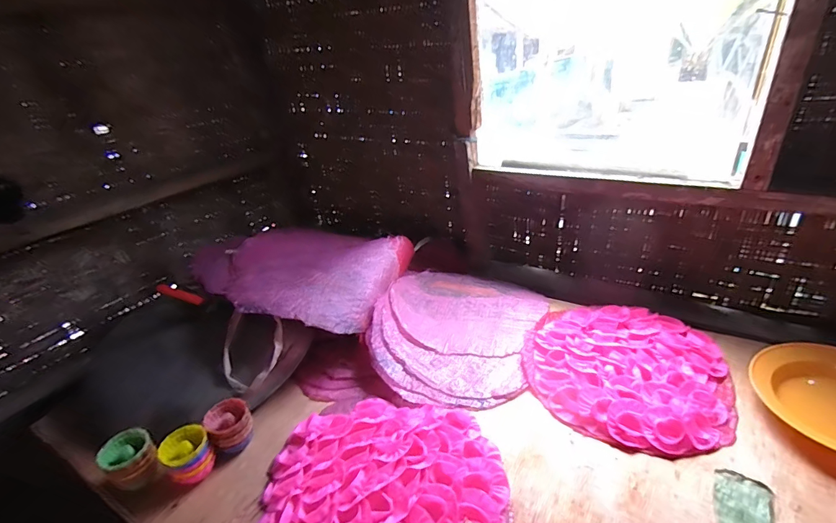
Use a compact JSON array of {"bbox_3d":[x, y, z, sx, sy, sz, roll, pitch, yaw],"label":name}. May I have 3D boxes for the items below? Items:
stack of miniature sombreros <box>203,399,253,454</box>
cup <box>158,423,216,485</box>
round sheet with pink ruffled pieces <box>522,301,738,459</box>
[{"bbox_3d":[-0.294,0.264,0.650,0.061,0.065,0.066,-24,33,-27],"label":"stack of miniature sombreros"},{"bbox_3d":[-0.337,0.288,0.610,0.059,0.064,0.061,-6,29,3],"label":"cup"},{"bbox_3d":[0.355,0.179,0.716,0.315,0.033,0.306,-6,29,3],"label":"round sheet with pink ruffled pieces"}]

